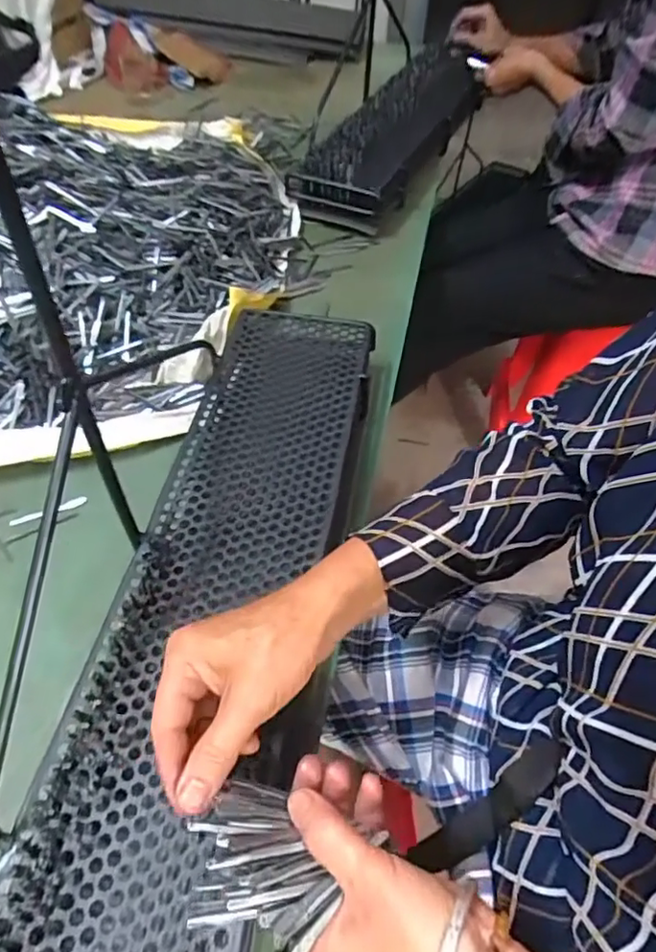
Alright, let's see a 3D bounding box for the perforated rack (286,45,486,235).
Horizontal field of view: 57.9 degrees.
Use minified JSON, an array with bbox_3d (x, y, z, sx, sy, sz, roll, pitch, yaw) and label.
[{"bbox_3d":[0.142,-0.589,0.991,0.149,0.082,0.589,24,55,16],"label":"perforated rack"}]

